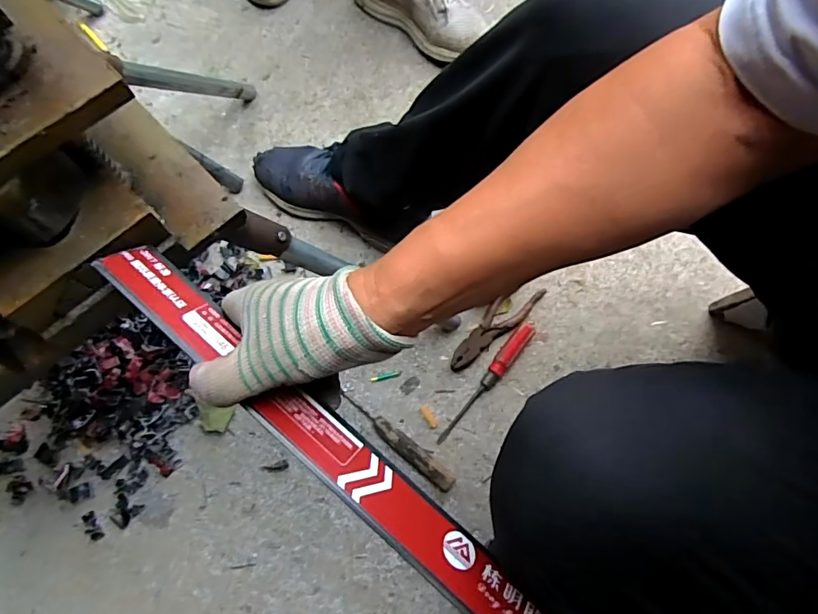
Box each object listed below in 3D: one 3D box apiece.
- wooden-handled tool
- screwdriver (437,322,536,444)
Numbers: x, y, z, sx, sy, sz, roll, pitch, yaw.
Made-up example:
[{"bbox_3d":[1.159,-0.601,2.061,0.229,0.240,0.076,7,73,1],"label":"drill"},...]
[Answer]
[{"bbox_3d":[-0.018,0.170,0.645,0.176,0.029,0.024,37,75,11],"label":"wooden-handled tool"},{"bbox_3d":[0.107,0.099,0.676,0.024,0.019,0.204,38,75,11],"label":"screwdriver"}]

